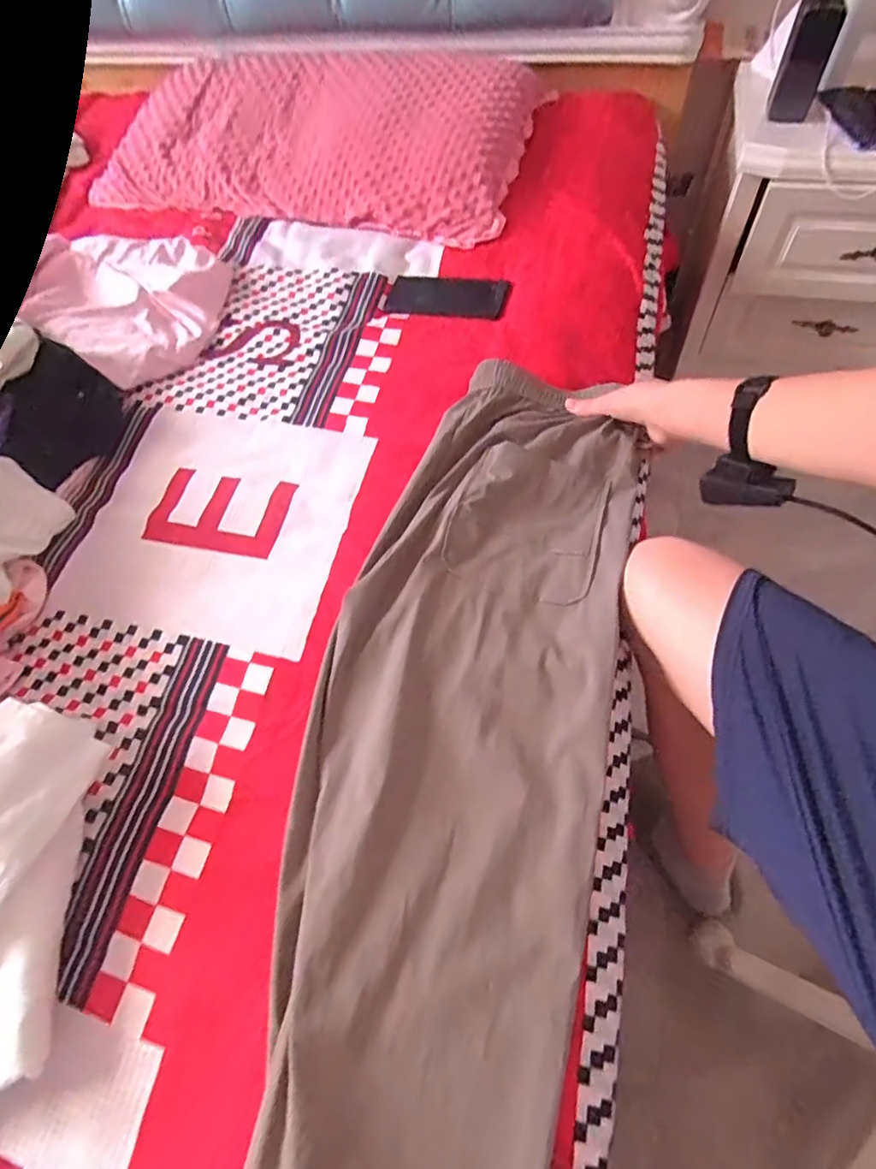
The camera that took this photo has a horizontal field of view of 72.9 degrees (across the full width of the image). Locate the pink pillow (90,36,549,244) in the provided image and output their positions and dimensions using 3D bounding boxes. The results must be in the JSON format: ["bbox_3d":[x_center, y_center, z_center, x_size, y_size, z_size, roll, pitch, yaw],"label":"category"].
[{"bbox_3d":[-0.210,-0.742,0.973,0.716,0.112,0.375,13,64,11],"label":"pink pillow"}]

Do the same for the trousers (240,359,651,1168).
[{"bbox_3d":[0.007,0.181,0.484,0.246,0.071,0.911,9,62,8],"label":"trousers"}]

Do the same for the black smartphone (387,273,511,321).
[{"bbox_3d":[0.011,-0.402,0.827,0.171,0.006,0.073,13,69,18],"label":"black smartphone"}]

